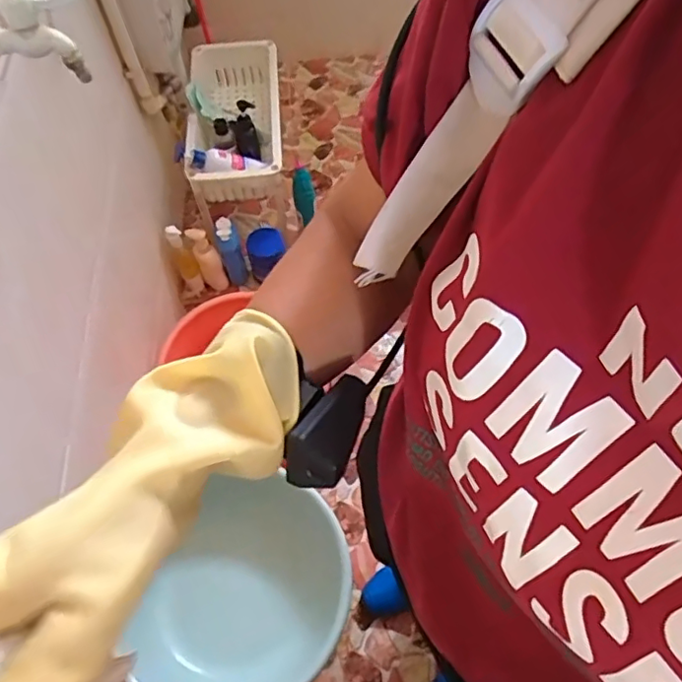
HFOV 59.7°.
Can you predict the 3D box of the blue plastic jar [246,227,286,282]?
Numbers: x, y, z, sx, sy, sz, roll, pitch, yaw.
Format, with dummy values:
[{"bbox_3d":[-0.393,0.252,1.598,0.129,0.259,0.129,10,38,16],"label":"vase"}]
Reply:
[{"bbox_3d":[-0.179,-0.208,1.445,0.084,0.110,0.083,-1,60,2],"label":"blue plastic jar"}]

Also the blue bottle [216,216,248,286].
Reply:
[{"bbox_3d":[-0.261,-0.212,1.426,0.051,0.209,0.061,-19,61,-8],"label":"blue bottle"}]

